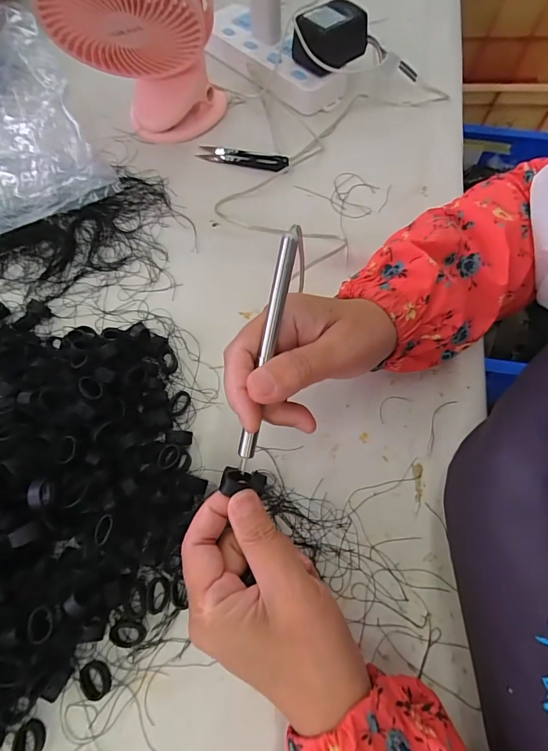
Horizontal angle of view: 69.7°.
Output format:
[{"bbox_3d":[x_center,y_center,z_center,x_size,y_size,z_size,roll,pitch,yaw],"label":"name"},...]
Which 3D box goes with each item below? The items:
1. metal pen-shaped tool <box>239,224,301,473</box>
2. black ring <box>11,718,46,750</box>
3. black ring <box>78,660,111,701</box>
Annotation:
[{"bbox_3d":[-0.004,-0.011,0.218,0.009,0.010,0.135,13,102,4],"label":"metal pen-shaped tool"},{"bbox_3d":[-0.148,0.221,0.237,0.016,0.008,0.020,11,68,3],"label":"black ring"},{"bbox_3d":[-0.114,0.194,0.250,0.016,0.005,0.022,-35,73,-14],"label":"black ring"}]

